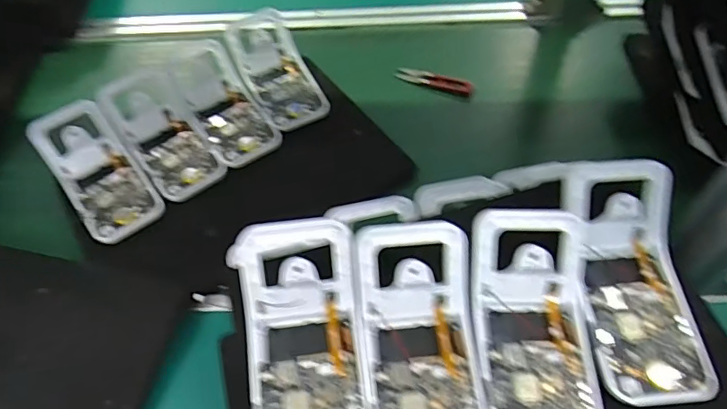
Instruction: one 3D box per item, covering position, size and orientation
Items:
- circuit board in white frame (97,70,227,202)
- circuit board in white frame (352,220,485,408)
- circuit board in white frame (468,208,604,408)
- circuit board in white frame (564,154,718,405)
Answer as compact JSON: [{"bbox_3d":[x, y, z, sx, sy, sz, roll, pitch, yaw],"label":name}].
[{"bbox_3d":[-0.231,-0.084,0.587,0.080,0.045,0.172,-30,58,-19],"label":"circuit board in white frame"},{"bbox_3d":[0.040,0.100,0.348,0.079,0.036,0.171,-5,70,-3],"label":"circuit board in white frame"},{"bbox_3d":[0.120,0.086,0.343,0.080,0.059,0.164,-2,53,0],"label":"circuit board in white frame"},{"bbox_3d":[0.201,0.053,0.381,0.080,0.035,0.174,-4,73,-2],"label":"circuit board in white frame"}]

